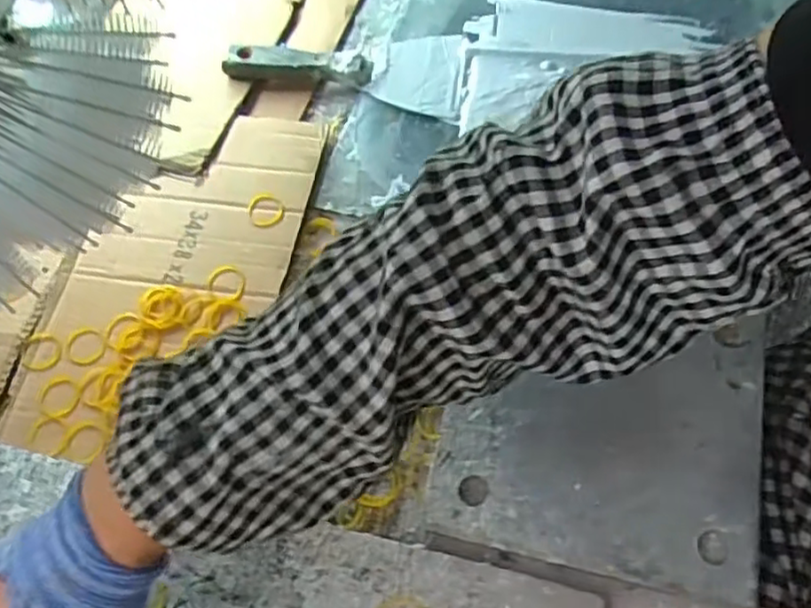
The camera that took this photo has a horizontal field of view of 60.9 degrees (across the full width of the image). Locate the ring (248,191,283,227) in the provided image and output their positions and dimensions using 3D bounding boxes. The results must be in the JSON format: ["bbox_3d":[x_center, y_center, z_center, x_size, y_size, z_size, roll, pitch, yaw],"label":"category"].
[{"bbox_3d":[-0.111,-0.074,0.546,0.028,0.004,0.029,0,76,0],"label":"ring"}]

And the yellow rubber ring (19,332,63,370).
[{"bbox_3d":[-0.263,0.034,0.498,0.029,0.005,0.028,-2,60,3],"label":"yellow rubber ring"}]

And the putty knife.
[{"bbox_3d":[-0.051,-0.217,0.615,0.204,0.029,0.088,8,62,9],"label":"putty knife"}]

